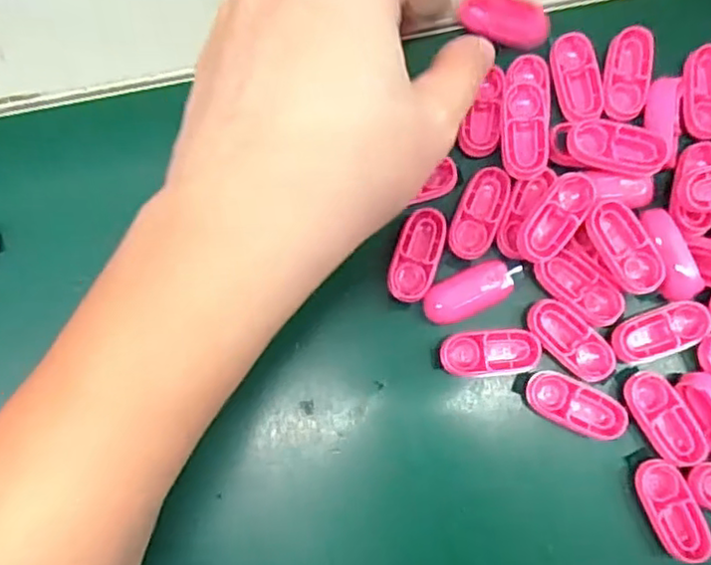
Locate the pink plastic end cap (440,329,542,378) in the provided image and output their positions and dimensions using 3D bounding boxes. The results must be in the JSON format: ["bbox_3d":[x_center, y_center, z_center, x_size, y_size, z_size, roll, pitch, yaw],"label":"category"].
[{"bbox_3d":[0.048,0.025,0.233,0.034,0.007,0.016,-5,80,1],"label":"pink plastic end cap"}]

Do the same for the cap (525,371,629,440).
[{"bbox_3d":[0.076,0.043,0.229,0.035,0.005,0.015,23,82,5],"label":"cap"}]

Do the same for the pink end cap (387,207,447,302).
[{"bbox_3d":[0.022,-0.010,0.235,0.016,0.004,0.034,19,81,5],"label":"pink end cap"}]

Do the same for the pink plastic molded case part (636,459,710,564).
[{"bbox_3d":[0.108,0.077,0.221,0.016,0.004,0.034,-22,81,-2],"label":"pink plastic molded case part"}]

